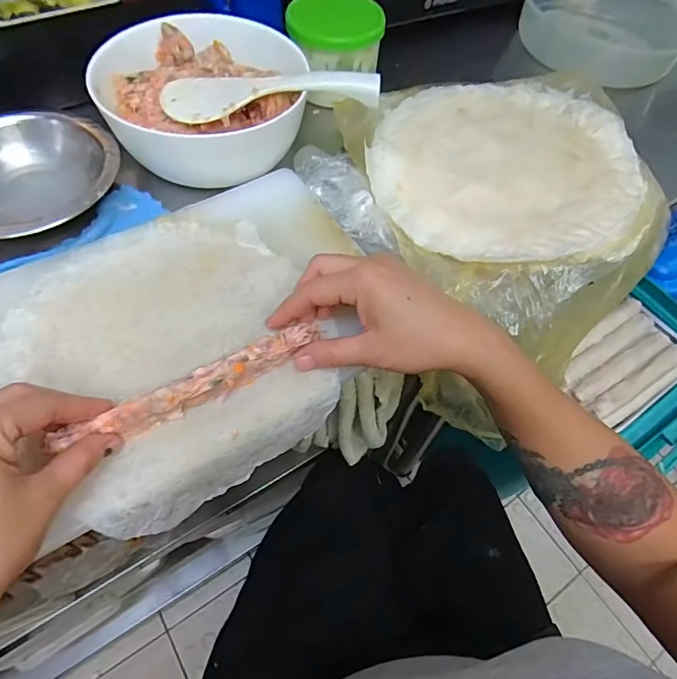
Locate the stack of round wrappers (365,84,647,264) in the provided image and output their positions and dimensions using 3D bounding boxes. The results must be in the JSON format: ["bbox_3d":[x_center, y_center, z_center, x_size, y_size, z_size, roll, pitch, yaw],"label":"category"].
[{"bbox_3d":[0.160,-0.167,0.440,0.235,0.018,0.251,30,61,16],"label":"stack of round wrappers"}]

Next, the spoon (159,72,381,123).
[{"bbox_3d":[-0.061,-0.218,0.407,0.190,0.033,0.053,4,58,-2],"label":"spoon"}]

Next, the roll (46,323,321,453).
[{"bbox_3d":[-0.090,0.031,0.305,0.173,0.025,0.016,-25,62,-21],"label":"roll"}]

